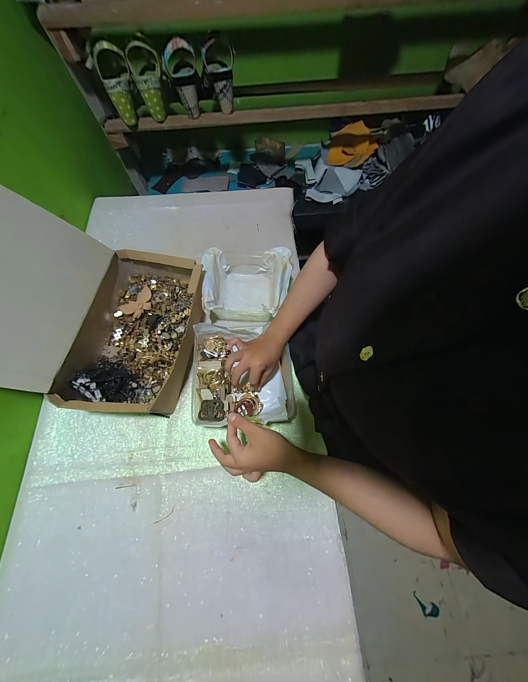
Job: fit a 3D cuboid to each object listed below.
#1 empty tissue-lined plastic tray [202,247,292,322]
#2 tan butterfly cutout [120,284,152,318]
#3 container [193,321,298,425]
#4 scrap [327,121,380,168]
[{"bbox_3d":[-0.040,-0.130,0.548,0.203,0.087,0.169,1,69,0],"label":"empty tissue-lined plastic tray"},{"bbox_3d":[-0.292,-0.088,0.521,0.081,0.009,0.055,-43,74,-7],"label":"tan butterfly cutout"},{"bbox_3d":[-0.040,0.070,0.465,0.206,0.089,0.192,-2,69,-1],"label":"container"},{"bbox_3d":[0.339,-0.752,0.844,0.167,0.065,0.196,12,69,6],"label":"scrap"}]

